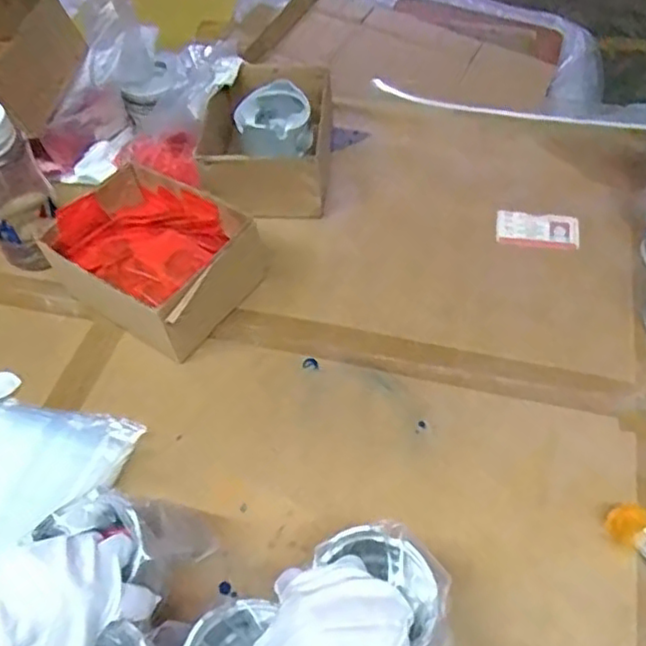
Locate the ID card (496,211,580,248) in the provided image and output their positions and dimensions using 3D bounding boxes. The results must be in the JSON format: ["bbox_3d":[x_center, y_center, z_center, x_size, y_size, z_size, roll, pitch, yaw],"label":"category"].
[{"bbox_3d":[0.247,-0.108,0.767,0.091,0.011,0.045,8,54,10],"label":"ID card"}]

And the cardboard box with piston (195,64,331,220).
[{"bbox_3d":[-0.070,-0.225,0.831,0.153,0.085,0.207,2,53,5],"label":"cardboard box with piston"}]

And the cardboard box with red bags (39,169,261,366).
[{"bbox_3d":[-0.181,-0.074,0.723,0.207,0.091,0.149,28,60,23],"label":"cardboard box with red bags"}]

